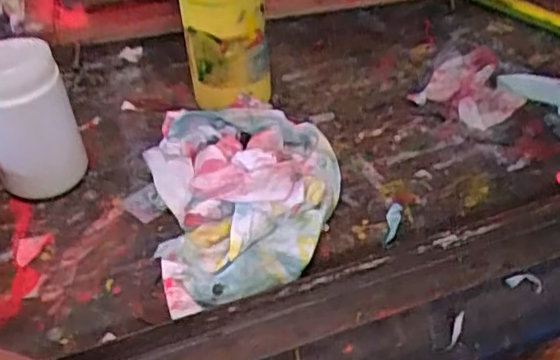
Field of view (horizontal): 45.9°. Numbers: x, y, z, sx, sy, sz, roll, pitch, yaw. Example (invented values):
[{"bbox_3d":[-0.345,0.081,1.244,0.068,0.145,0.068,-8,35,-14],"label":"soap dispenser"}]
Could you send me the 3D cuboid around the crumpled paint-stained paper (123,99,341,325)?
[{"bbox_3d":[-0.044,-0.002,0.674,0.208,0.053,0.272,-11,44,-8],"label":"crumpled paint-stained paper"}]

